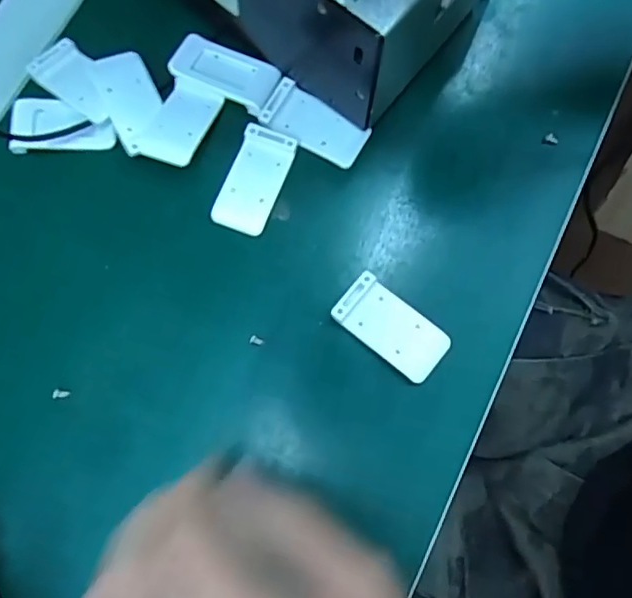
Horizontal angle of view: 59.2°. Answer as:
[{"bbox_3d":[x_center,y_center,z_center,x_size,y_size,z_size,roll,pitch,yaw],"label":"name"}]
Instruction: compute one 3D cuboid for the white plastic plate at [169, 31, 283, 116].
[{"bbox_3d":[-0.049,-0.122,0.298,0.056,0.007,0.028,25,78,6],"label":"white plastic plate"}]

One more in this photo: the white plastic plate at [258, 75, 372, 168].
[{"bbox_3d":[-0.001,-0.093,0.296,0.055,0.009,0.028,29,79,7],"label":"white plastic plate"}]

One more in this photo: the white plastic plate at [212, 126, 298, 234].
[{"bbox_3d":[-0.032,-0.062,0.288,0.028,0.006,0.055,21,78,5],"label":"white plastic plate"}]

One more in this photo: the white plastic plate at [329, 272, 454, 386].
[{"bbox_3d":[0.037,0.013,0.271,0.056,0.004,0.028,39,82,6],"label":"white plastic plate"}]

